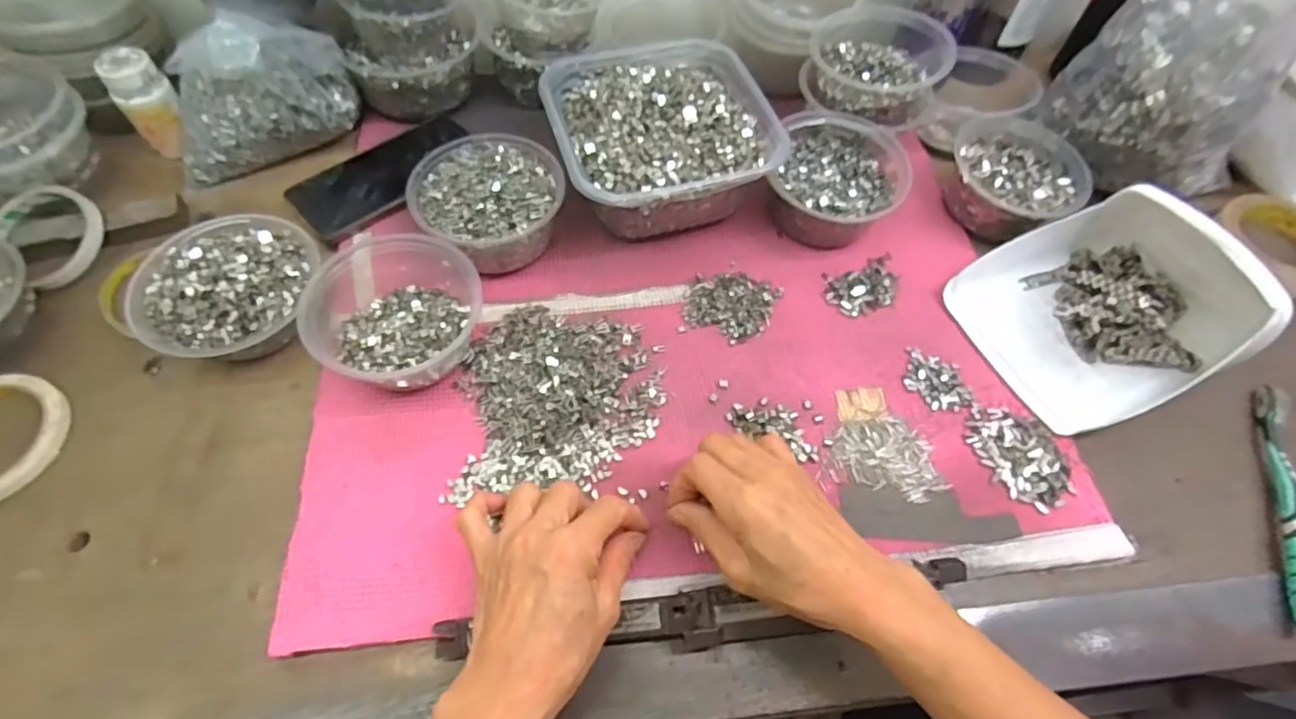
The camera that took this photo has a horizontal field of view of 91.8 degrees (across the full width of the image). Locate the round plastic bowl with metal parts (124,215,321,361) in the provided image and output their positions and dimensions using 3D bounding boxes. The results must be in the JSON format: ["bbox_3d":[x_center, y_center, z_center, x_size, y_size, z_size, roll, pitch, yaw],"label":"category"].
[{"bbox_3d":[-0.300,-0.050,0.453,0.116,0.051,0.110,1,58,-2],"label":"round plastic bowl with metal parts"}]

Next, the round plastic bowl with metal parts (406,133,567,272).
[{"bbox_3d":[-0.125,-0.125,0.498,0.110,0.057,0.112,1,58,-2],"label":"round plastic bowl with metal parts"}]

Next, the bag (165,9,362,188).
[{"bbox_3d":[-0.331,-0.223,0.529,0.149,0.109,0.069,-9,59,-8],"label":"bag"}]

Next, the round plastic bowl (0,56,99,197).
[{"bbox_3d":[-0.516,-0.182,0.503,0.102,0.065,0.108,1,58,-2],"label":"round plastic bowl"}]

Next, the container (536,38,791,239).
[{"bbox_3d":[0.001,-0.196,0.538,0.167,0.073,0.197,-16,60,-12],"label":"container"}]

